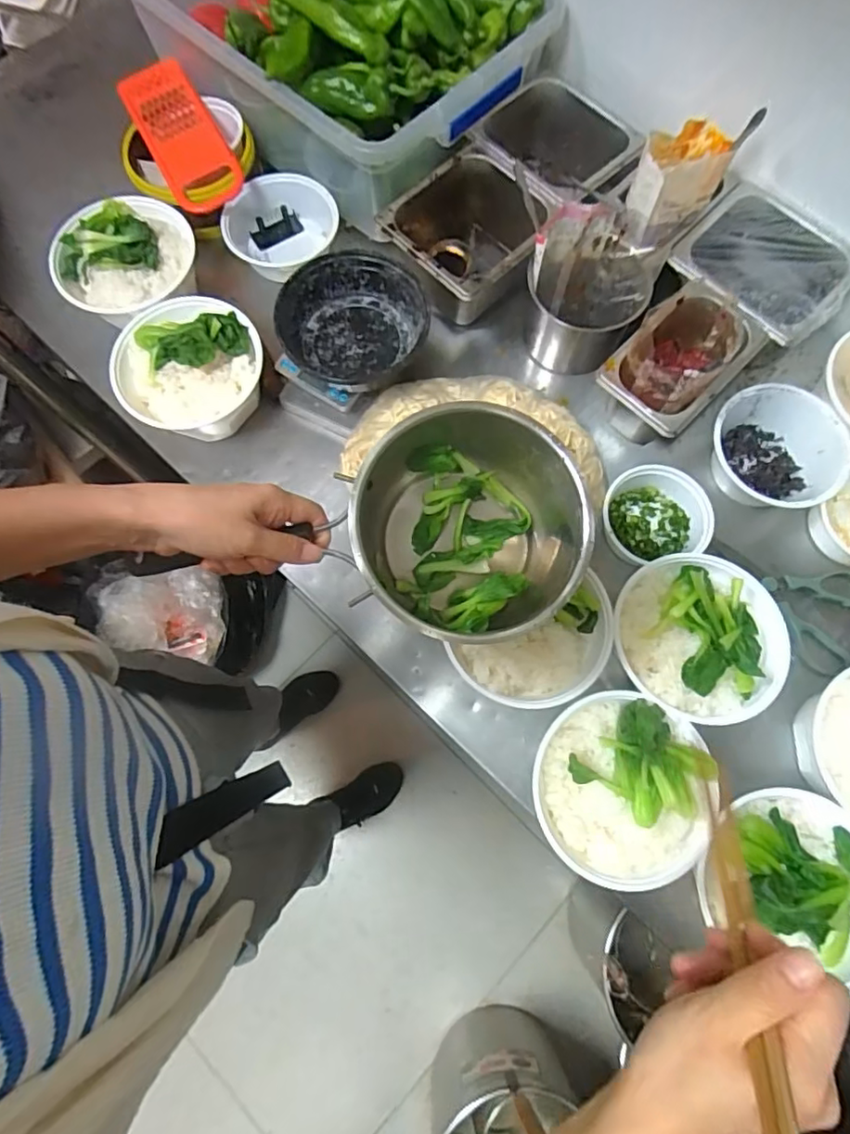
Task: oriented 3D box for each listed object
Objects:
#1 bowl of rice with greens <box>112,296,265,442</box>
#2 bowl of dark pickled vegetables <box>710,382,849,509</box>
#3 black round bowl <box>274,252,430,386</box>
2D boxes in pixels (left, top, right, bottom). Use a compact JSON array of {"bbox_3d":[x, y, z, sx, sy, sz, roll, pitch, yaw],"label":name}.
[{"bbox_3d":[-0.272,-0.231,0.664,0.161,0.083,0.151,0,78,-1],"label":"bowl of rice with greens"},{"bbox_3d":[0.398,-0.132,0.665,0.133,0.077,0.142,-33,80,-7],"label":"bowl of dark pickled vegetables"},{"bbox_3d":[-0.079,-0.277,0.656,0.166,0.052,0.155,15,78,3],"label":"black round bowl"}]

